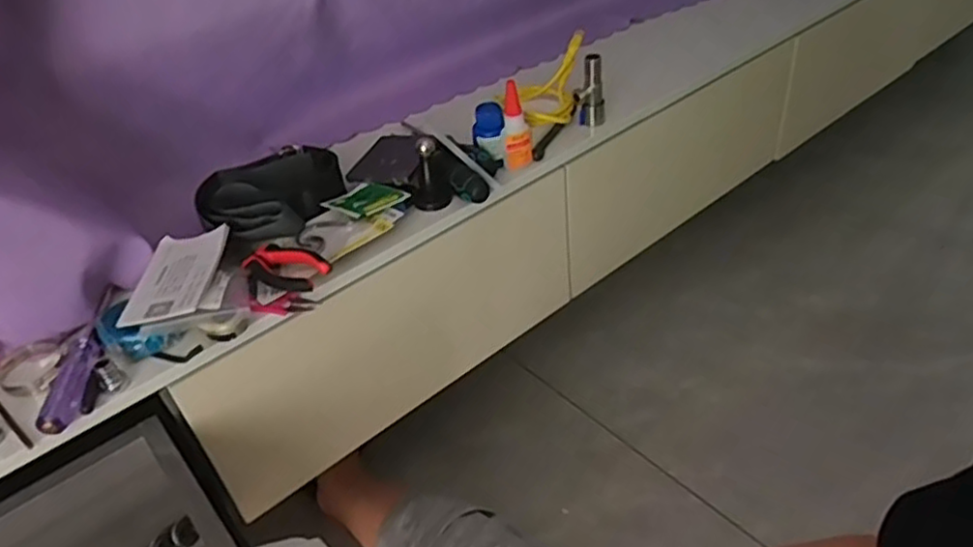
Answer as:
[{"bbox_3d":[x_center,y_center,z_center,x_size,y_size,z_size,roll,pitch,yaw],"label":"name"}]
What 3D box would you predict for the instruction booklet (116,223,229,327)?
[{"bbox_3d":[-0.294,0.002,0.648,0.074,0.008,0.135,-11,38,4],"label":"instruction booklet"}]

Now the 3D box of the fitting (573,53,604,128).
[{"bbox_3d":[0.129,-0.227,0.862,0.033,0.092,0.027,8,41,19],"label":"fitting"}]

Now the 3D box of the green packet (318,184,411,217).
[{"bbox_3d":[-0.133,-0.084,0.750,0.086,0.012,0.069,25,49,35],"label":"green packet"}]

